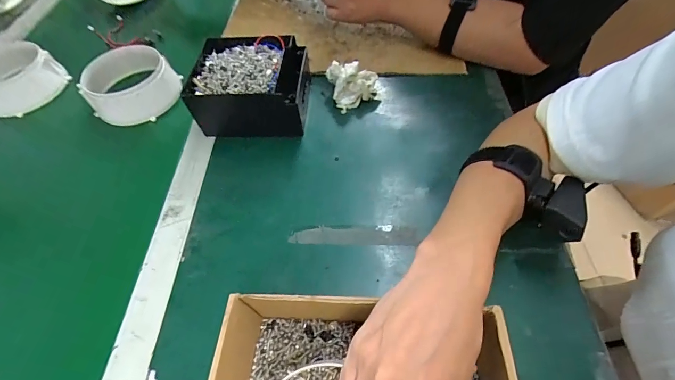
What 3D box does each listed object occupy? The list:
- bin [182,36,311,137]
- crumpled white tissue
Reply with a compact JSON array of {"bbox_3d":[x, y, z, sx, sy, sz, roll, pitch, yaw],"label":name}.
[{"bbox_3d":[-0.116,-0.144,0.468,0.150,0.071,0.132,1,55,6],"label":"bin"},{"bbox_3d":[0.022,-0.148,0.474,0.072,0.044,0.056,-3,55,3],"label":"crumpled white tissue"}]

